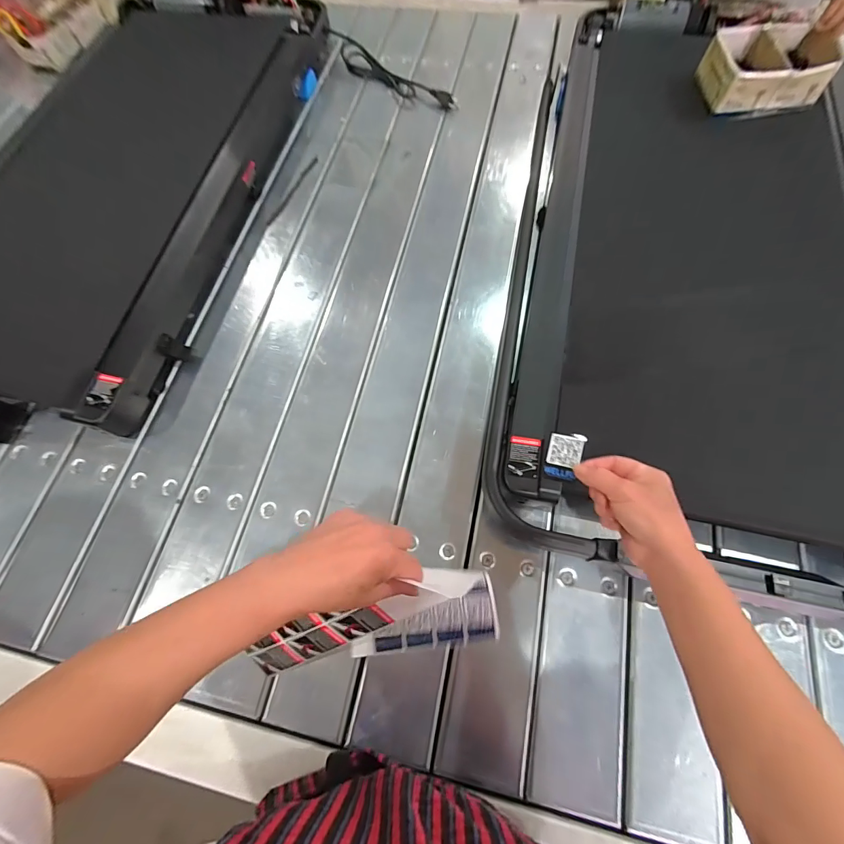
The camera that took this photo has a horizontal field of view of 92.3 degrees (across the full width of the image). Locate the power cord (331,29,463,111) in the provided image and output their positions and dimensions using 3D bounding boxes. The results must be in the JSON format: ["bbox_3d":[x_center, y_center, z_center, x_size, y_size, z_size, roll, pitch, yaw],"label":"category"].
[{"bbox_3d":[-0.089,-0.803,0.929,0.070,0.023,0.410,-41,71,-14],"label":"power cord"}]

